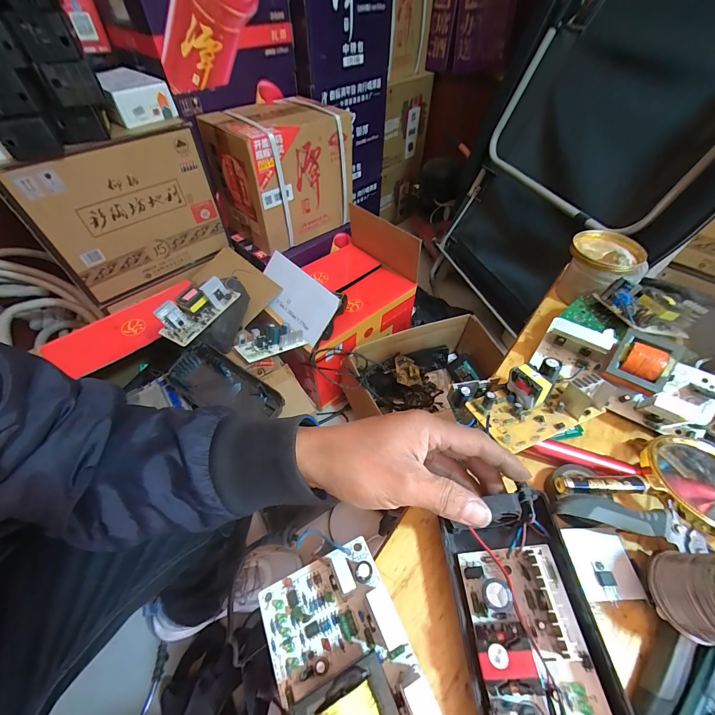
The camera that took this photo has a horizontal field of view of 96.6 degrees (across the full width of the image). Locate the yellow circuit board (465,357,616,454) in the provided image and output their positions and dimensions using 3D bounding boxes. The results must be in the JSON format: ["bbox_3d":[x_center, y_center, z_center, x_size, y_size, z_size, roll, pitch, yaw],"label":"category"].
[{"bbox_3d":[0.174,0.039,0.301,0.118,0.032,0.063,-18,53,-14],"label":"yellow circuit board"}]

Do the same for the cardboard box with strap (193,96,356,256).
[{"bbox_3d":[-0.200,-0.496,0.883,0.329,0.294,0.208,-33,58,-24],"label":"cardboard box with strap"}]

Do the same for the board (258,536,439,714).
[{"bbox_3d":[-0.006,0.207,0.194,0.095,0.050,0.160,-21,54,-16],"label":"board"}]

